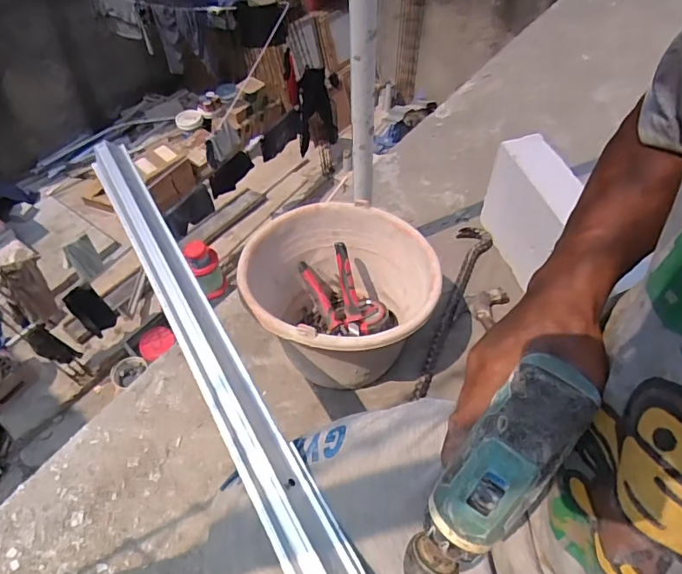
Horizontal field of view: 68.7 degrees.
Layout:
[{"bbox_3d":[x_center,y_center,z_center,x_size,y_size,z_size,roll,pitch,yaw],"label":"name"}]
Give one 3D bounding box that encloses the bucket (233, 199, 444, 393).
[{"bbox_3d":[-0.001,0.027,0.768,0.267,0.205,0.247,-1,54,2],"label":"bucket"}]

